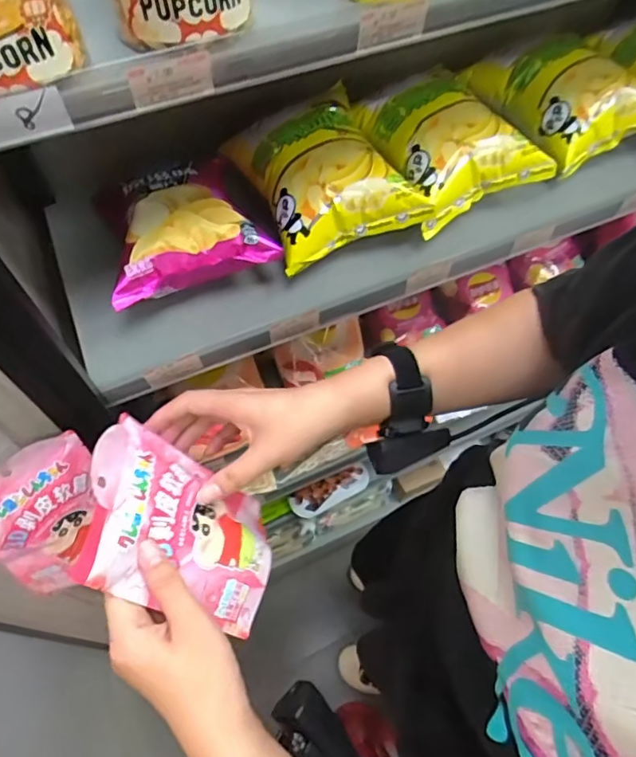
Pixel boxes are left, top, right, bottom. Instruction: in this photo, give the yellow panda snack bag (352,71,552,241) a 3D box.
[{"bbox_3d":[0.153,-0.279,0.612,0.165,0.068,0.187,-21,62,-11],"label":"yellow panda snack bag"}]

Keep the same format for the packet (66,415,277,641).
[{"bbox_3d":[-0.102,0.111,0.404,0.021,0.166,0.120,-28,42,31],"label":"packet"}]

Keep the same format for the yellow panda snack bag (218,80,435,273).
[{"bbox_3d":[0.005,-0.228,0.579,0.152,0.065,0.187,-23,62,-12],"label":"yellow panda snack bag"}]

